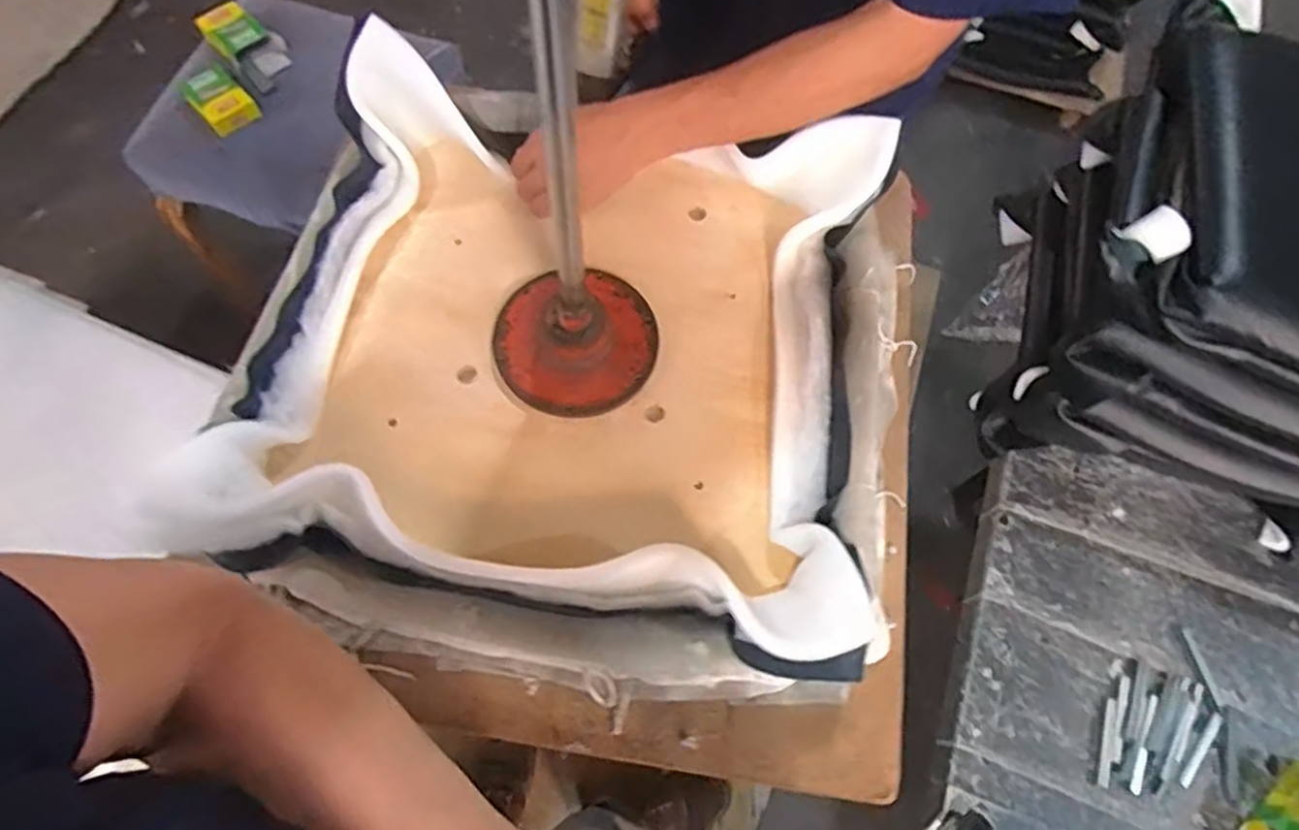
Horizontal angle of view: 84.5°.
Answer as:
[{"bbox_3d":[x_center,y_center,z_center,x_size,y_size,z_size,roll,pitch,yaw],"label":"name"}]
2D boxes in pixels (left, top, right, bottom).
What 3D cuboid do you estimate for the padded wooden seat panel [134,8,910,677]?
[{"bbox_3d":[-0.071,-0.065,0.622,0.531,0.106,0.501,5,68,-1],"label":"padded wooden seat panel"}]

